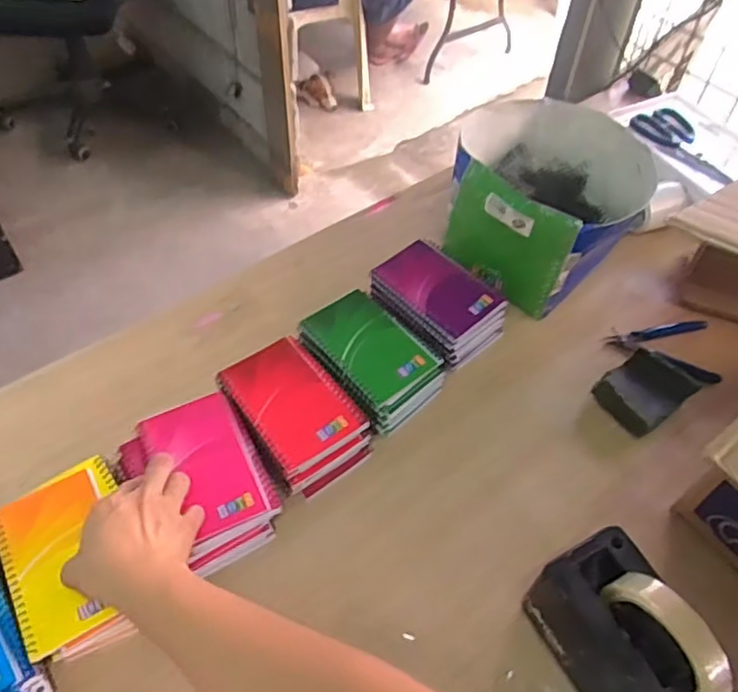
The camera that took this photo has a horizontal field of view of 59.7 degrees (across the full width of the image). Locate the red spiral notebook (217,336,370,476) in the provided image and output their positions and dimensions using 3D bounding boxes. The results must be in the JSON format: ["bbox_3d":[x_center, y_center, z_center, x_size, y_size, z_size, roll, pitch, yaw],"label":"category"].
[{"bbox_3d":[-0.076,0.052,0.621,0.092,0.015,0.128,-30,59,-24],"label":"red spiral notebook"}]

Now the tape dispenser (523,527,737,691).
[{"bbox_3d":[0.205,0.234,0.458,0.074,0.120,0.191,-23,56,-20],"label":"tape dispenser"}]

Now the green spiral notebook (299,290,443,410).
[{"bbox_3d":[0.000,-0.002,0.667,0.086,0.015,0.131,-34,60,-26],"label":"green spiral notebook"}]

